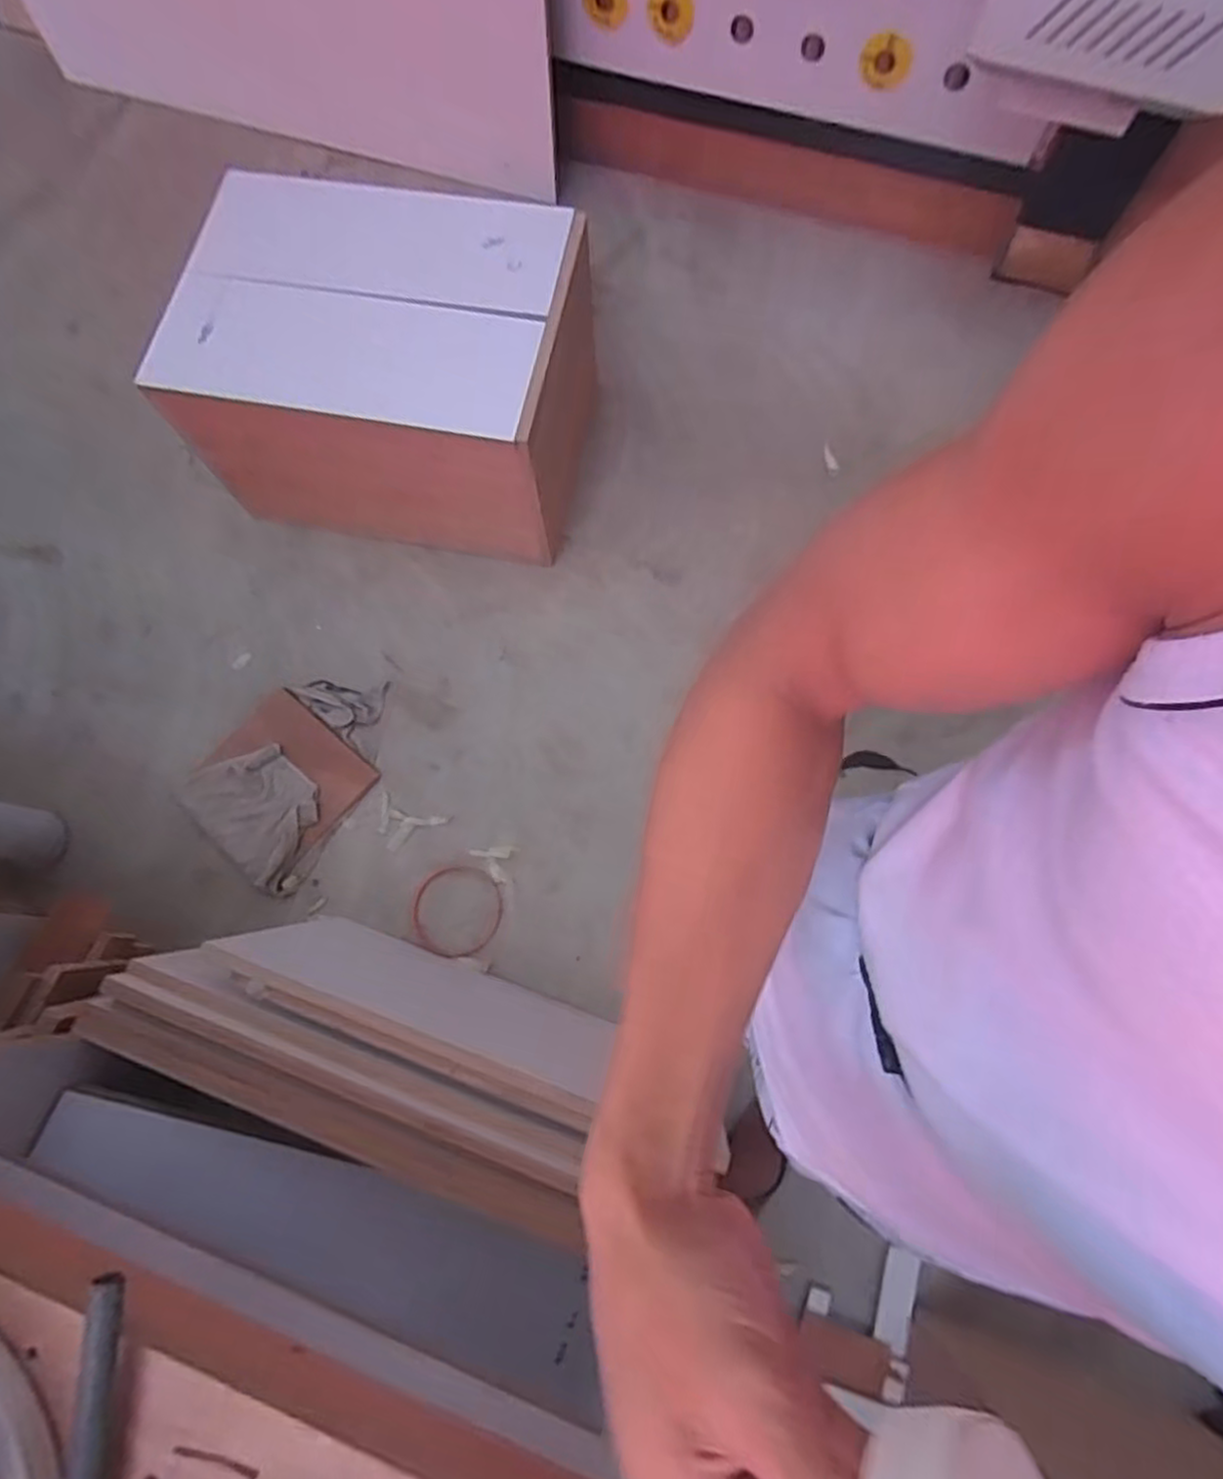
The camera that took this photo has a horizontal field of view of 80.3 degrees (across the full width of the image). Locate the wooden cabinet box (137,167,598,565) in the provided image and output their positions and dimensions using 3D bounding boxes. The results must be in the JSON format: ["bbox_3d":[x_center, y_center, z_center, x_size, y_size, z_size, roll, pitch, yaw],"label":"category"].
[{"bbox_3d":[-0.415,-0.710,1.401,0.692,0.395,0.524,12,74,5],"label":"wooden cabinet box"}]

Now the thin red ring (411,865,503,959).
[{"bbox_3d":[-0.282,0.313,1.325,0.164,0.012,0.163,-1,70,2],"label":"thin red ring"}]

